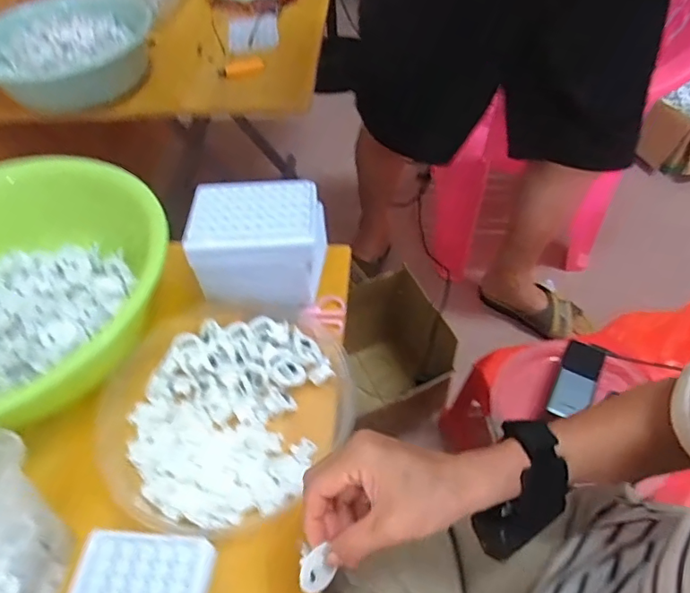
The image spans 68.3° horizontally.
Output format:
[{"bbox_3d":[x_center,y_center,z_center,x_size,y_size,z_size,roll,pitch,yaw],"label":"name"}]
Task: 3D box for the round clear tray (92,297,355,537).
[{"bbox_3d":[-0.115,0.103,0.503,0.223,0.044,0.242,-2,52,2],"label":"round clear tray"}]

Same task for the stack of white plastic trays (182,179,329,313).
[{"bbox_3d":[-0.090,-0.058,0.550,0.133,0.093,0.100,-3,52,2],"label":"stack of white plastic trays"}]

